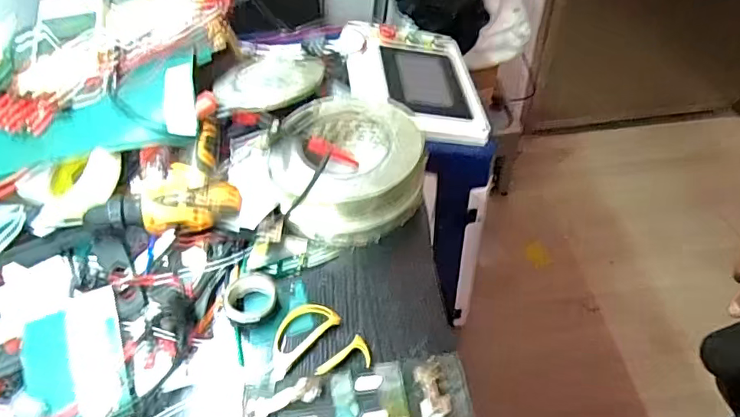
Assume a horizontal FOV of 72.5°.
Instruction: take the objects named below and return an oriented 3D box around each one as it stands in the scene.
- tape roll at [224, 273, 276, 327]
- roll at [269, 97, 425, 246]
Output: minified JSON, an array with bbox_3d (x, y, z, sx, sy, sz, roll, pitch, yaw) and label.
[{"bbox_3d":[-0.131,0.102,0.557,0.055,0.027,0.065,-11,48,-12],"label":"tape roll"},{"bbox_3d":[-0.026,-0.052,0.654,0.184,0.100,0.190,-2,49,2],"label":"roll"}]

